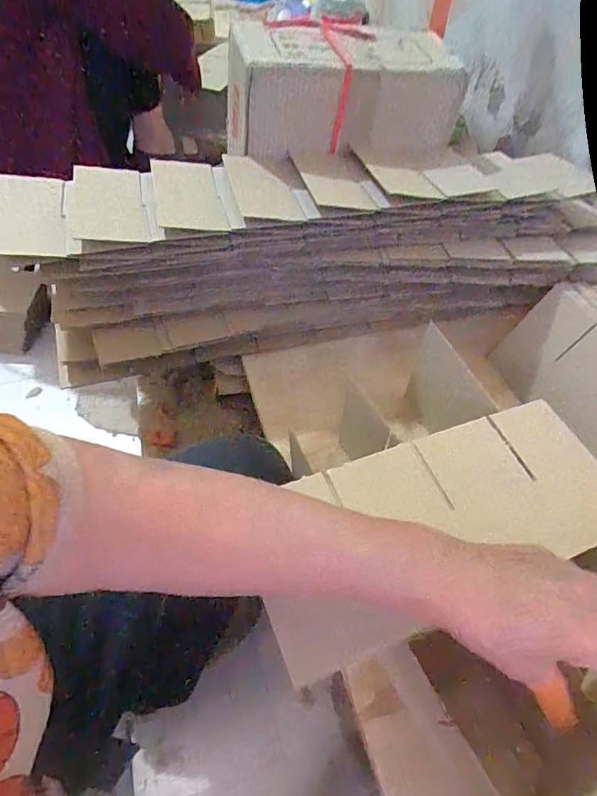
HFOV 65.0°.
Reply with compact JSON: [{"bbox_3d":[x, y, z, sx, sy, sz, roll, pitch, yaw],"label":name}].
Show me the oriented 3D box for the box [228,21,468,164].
[{"bbox_3d":[0.053,-0.383,0.589,0.274,0.106,0.107,-10,55,-11],"label":"box"}]

